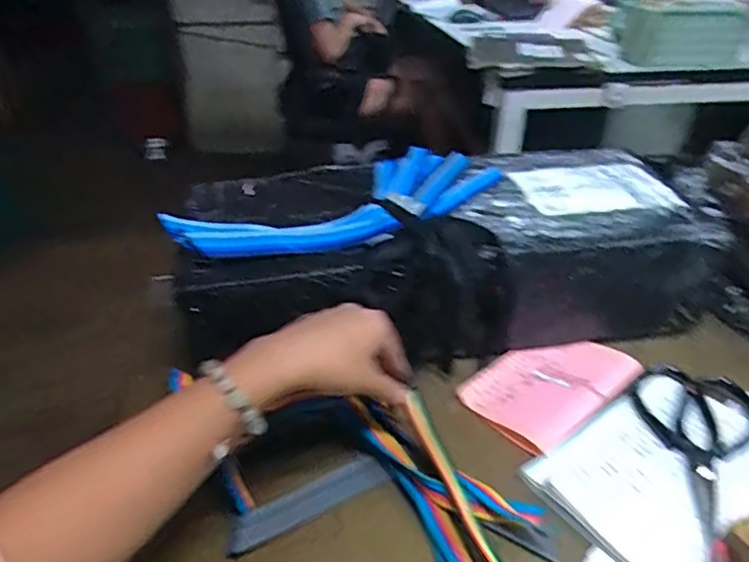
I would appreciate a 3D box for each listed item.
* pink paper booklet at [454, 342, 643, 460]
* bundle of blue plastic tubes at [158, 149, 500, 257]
[{"bbox_3d":[0.165,0.091,0.543,0.166,0.019,0.099,-25,42,-32],"label":"pink paper booklet"},{"bbox_3d":[-0.015,-0.072,0.545,0.311,0.044,0.128,-25,41,-32],"label":"bundle of blue plastic tubes"}]

